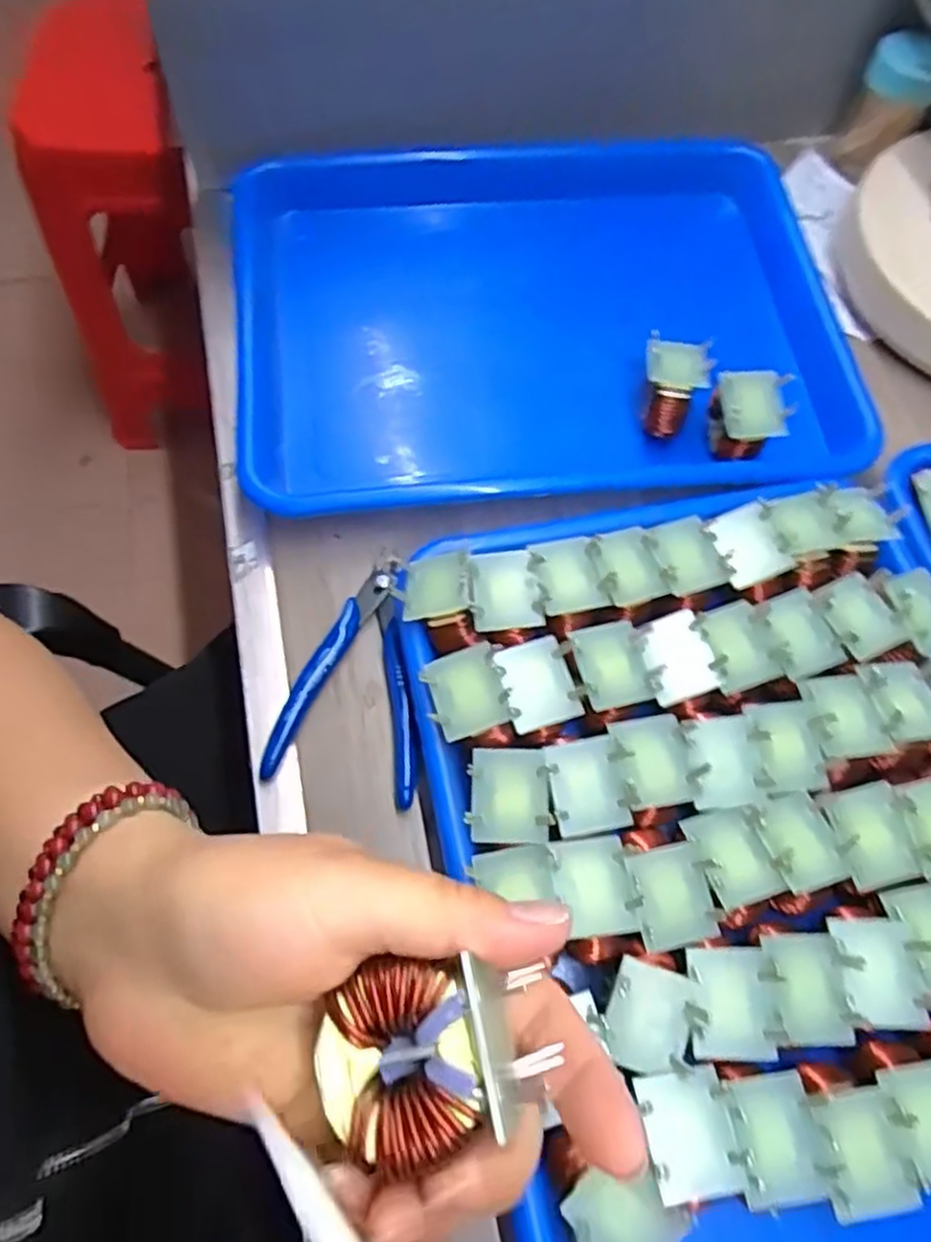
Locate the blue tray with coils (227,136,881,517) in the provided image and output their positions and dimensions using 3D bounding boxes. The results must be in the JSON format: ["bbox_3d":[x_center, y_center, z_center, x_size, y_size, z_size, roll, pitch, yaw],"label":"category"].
[{"bbox_3d":[0.041,-0.173,0.422,0.342,0.054,0.250,-6,67,-5],"label":"blue tray with coils"}]

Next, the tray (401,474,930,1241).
[{"bbox_3d":[0.116,0.097,0.299,0.243,0.052,0.325,-10,68,-7],"label":"tray"}]

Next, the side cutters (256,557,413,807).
[{"bbox_3d":[-0.057,0.025,0.343,0.063,0.018,0.121,-2,67,-4],"label":"side cutters"}]

